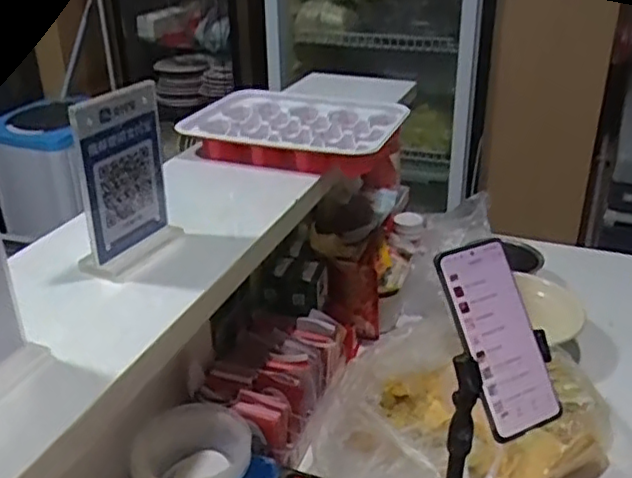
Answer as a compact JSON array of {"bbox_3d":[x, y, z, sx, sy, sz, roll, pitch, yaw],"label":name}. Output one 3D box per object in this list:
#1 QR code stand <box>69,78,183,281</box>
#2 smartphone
[{"bbox_3d":[-0.174,-0.052,0.606,0.032,0.166,0.098,14,31,27],"label":"QR code stand"},{"bbox_3d":[0.155,0.081,0.559,0.072,0.159,0.014,-14,-8,-22],"label":"smartphone"}]

